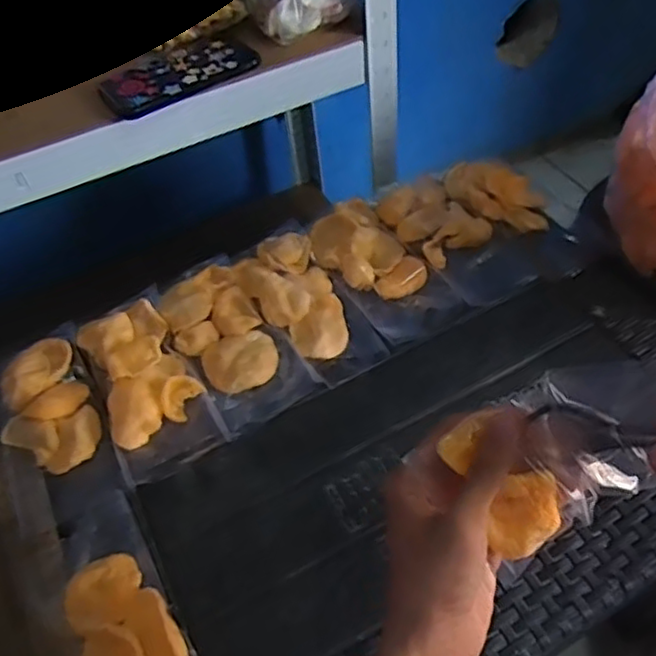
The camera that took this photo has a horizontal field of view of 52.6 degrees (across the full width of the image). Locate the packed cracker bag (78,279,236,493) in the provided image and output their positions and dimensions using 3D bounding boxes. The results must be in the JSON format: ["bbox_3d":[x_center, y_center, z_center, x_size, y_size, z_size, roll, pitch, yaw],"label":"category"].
[{"bbox_3d":[-0.162,0.045,0.587,0.086,0.024,0.171,-25,53,-14],"label":"packed cracker bag"}]

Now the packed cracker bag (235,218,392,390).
[{"bbox_3d":[-0.024,-0.029,0.633,0.078,0.022,0.189,-26,53,-15],"label":"packed cracker bag"}]

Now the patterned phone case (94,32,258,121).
[{"bbox_3d":[-0.144,-0.248,0.644,0.149,0.012,0.079,-29,54,-17],"label":"patterned phone case"}]

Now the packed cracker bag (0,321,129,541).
[{"bbox_3d":[-0.241,0.081,0.573,0.086,0.021,0.177,-24,52,-13],"label":"packed cracker bag"}]

